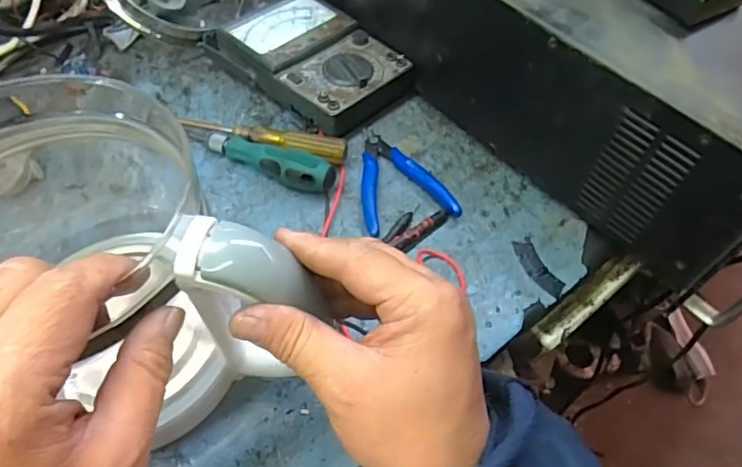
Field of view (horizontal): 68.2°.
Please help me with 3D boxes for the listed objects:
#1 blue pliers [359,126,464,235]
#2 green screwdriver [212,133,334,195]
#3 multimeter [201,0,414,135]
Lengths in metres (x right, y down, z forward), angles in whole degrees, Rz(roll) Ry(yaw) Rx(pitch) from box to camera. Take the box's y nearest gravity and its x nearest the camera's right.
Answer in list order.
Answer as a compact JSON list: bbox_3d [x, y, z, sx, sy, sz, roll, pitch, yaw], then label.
[{"bbox_3d":[0.017,-0.052,0.482,0.080,0.013,0.118,-16,57,-14],"label":"blue pliers"},{"bbox_3d":[-0.086,-0.062,0.472,0.116,0.031,0.030,27,58,15],"label":"green screwdriver"},{"bbox_3d":[-0.060,-0.171,0.540,0.118,0.049,0.201,-38,65,-25],"label":"multimeter"}]

